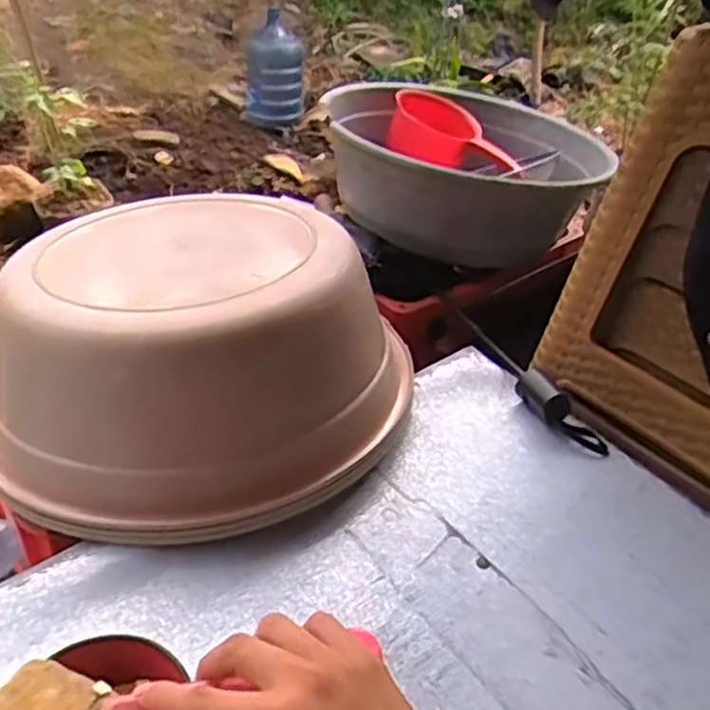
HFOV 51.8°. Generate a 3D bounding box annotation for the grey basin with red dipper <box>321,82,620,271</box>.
[{"bbox_3d":[0.139,-0.274,1.074,0.336,0.150,0.332,3,41,-3],"label":"grey basin with red dipper"}]

